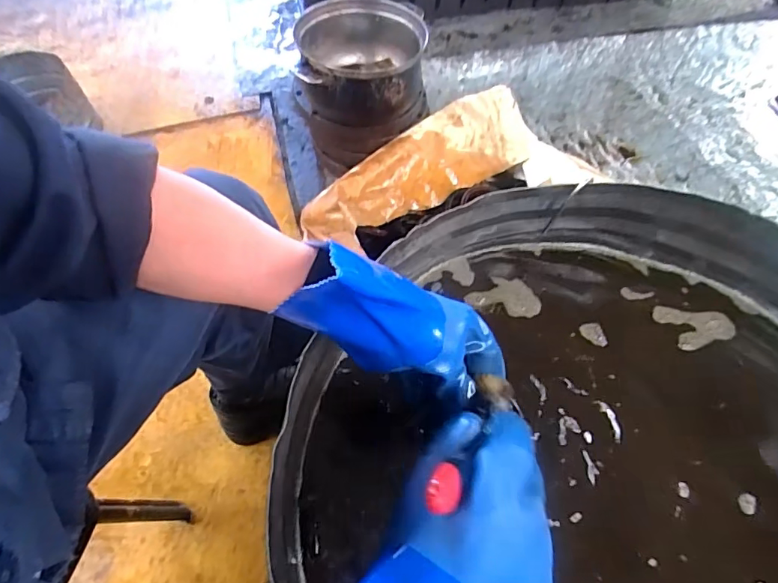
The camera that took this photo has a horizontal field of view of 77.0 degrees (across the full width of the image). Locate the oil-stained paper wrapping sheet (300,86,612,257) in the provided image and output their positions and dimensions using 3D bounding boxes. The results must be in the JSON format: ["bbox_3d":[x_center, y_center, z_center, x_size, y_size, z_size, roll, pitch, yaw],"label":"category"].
[{"bbox_3d":[0.087,-0.235,0.912,0.460,0.092,0.215,-19,60,-11],"label":"oil-stained paper wrapping sheet"}]

